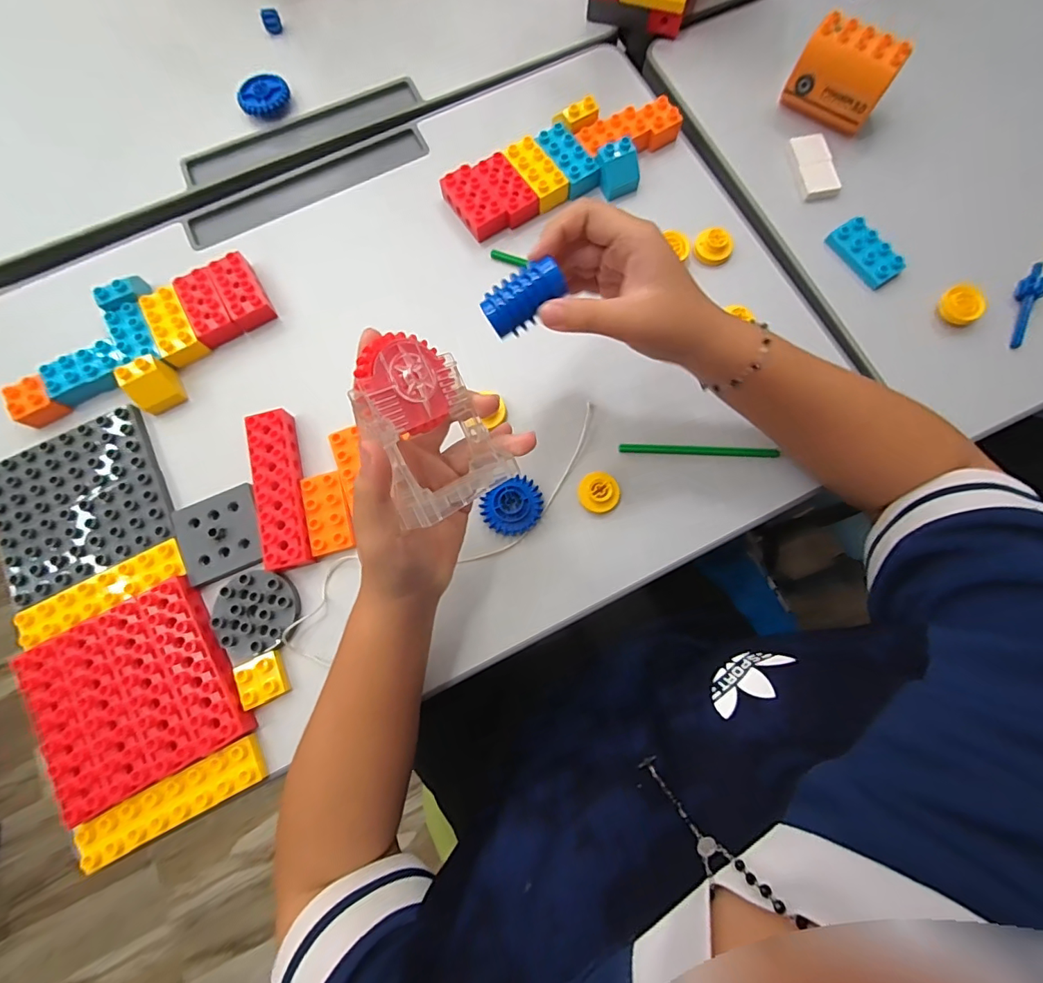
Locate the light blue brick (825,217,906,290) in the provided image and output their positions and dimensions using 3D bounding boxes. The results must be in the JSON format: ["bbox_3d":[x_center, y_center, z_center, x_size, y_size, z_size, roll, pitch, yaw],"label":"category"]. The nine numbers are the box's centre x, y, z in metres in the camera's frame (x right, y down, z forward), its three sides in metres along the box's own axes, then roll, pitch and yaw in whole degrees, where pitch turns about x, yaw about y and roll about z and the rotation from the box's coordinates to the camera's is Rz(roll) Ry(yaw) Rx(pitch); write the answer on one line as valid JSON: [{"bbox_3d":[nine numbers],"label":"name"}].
[{"bbox_3d":[0.307,-0.213,0.413,0.027,0.017,0.064,-33,78,-6],"label":"light blue brick"}]

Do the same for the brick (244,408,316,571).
[{"bbox_3d":[-0.192,-0.002,0.371,0.036,0.021,0.127,-16,77,-2],"label":"brick"}]

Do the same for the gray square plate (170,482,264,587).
[{"bbox_3d":[-0.239,0.035,0.370,0.064,0.012,0.065,-21,77,-4],"label":"gray square plate"}]

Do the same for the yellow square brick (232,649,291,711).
[{"bbox_3d":[-0.192,0.140,0.344,0.030,0.016,0.033,-23,77,-4],"label":"yellow square brick"}]

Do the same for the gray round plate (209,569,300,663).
[{"bbox_3d":[-0.202,0.093,0.355,0.059,0.014,0.061,0,77,1],"label":"gray round plate"}]

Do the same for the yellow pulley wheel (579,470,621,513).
[{"bbox_3d":[0.061,0.000,0.364,0.031,0.013,0.031,0,77,1],"label":"yellow pulley wheel"}]

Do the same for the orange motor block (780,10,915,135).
[{"bbox_3d":[0.296,-0.383,0.430,0.083,0.060,0.045,35,80,9],"label":"orange motor block"}]

